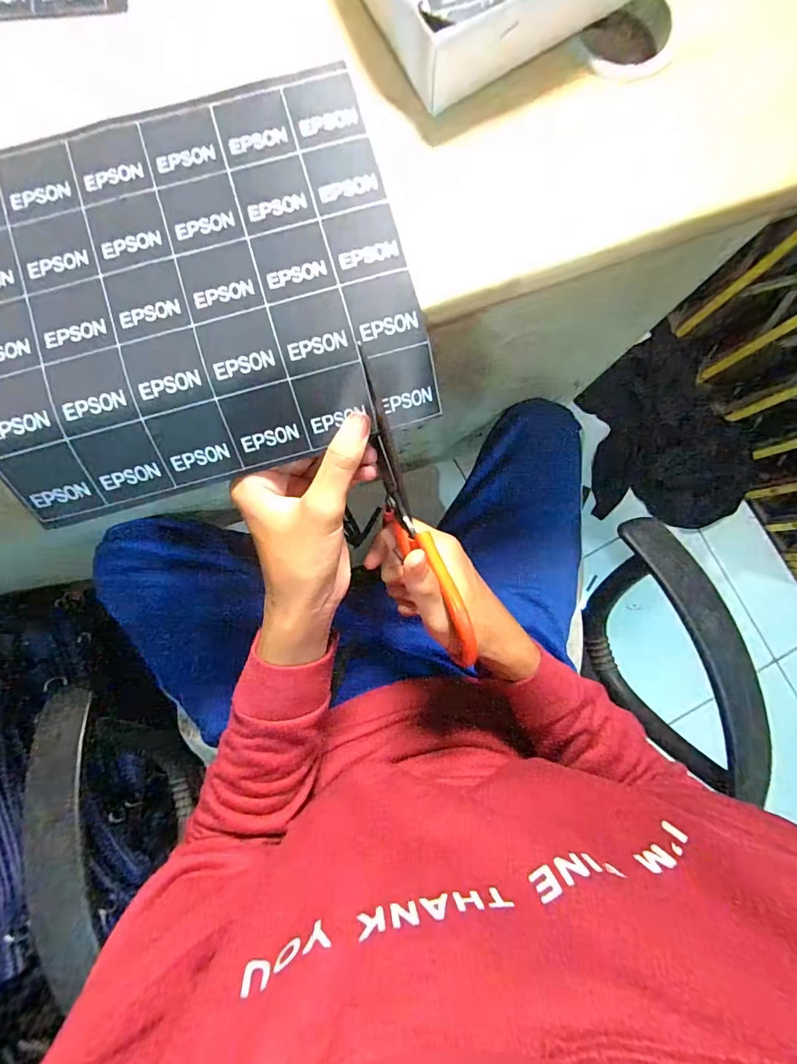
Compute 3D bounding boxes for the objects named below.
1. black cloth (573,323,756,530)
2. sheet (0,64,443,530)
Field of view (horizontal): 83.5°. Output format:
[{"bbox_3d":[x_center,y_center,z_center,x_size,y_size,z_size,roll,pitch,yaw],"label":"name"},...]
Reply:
[{"bbox_3d":[0.572,-0.216,0.960,0.309,0.122,0.426,-11,87,-2],"label":"black cloth"},{"bbox_3d":[-0.117,-0.130,0.248,0.235,0.029,0.196,-17,86,-4],"label":"sheet"}]

